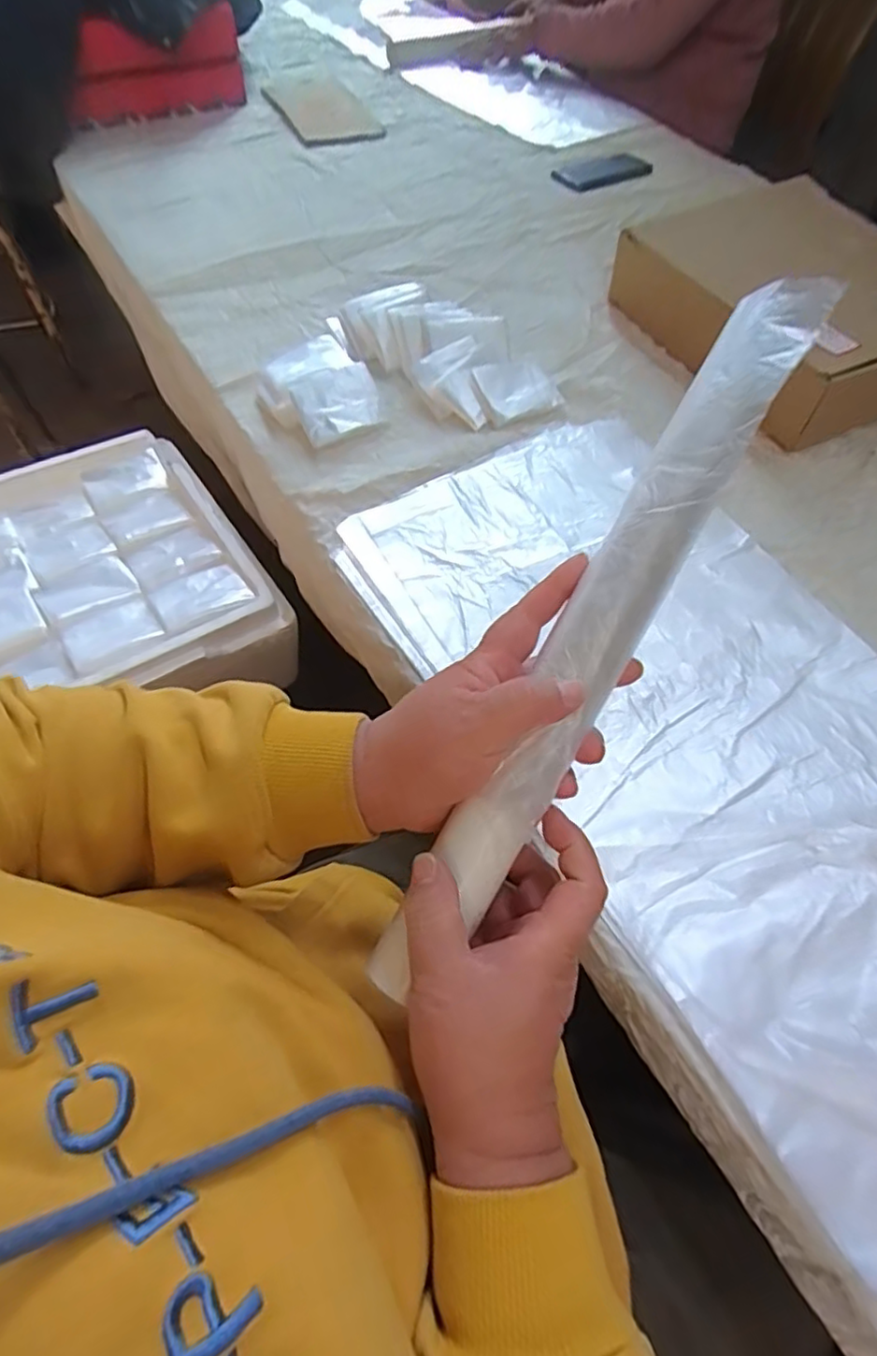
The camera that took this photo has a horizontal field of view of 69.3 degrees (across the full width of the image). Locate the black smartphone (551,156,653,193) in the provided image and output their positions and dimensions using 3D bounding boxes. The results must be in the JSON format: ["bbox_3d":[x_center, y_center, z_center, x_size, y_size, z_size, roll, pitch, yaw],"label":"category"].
[{"bbox_3d":[0.247,-0.747,0.938,0.150,0.006,0.076,-22,63,-13],"label":"black smartphone"}]

